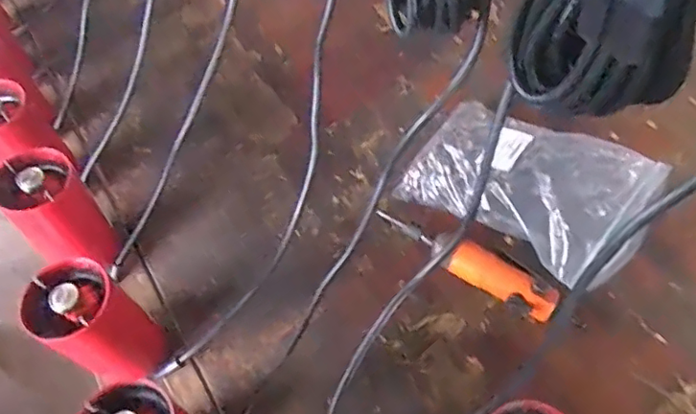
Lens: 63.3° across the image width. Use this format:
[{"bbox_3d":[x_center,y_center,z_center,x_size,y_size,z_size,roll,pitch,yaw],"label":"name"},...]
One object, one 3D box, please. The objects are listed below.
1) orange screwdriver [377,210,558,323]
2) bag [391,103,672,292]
[{"bbox_3d":[0.128,0.058,0.633,0.213,0.027,0.042,31,67,20],"label":"orange screwdriver"},{"bbox_3d":[0.201,-0.028,0.641,0.248,0.100,0.169,34,68,21],"label":"bag"}]

